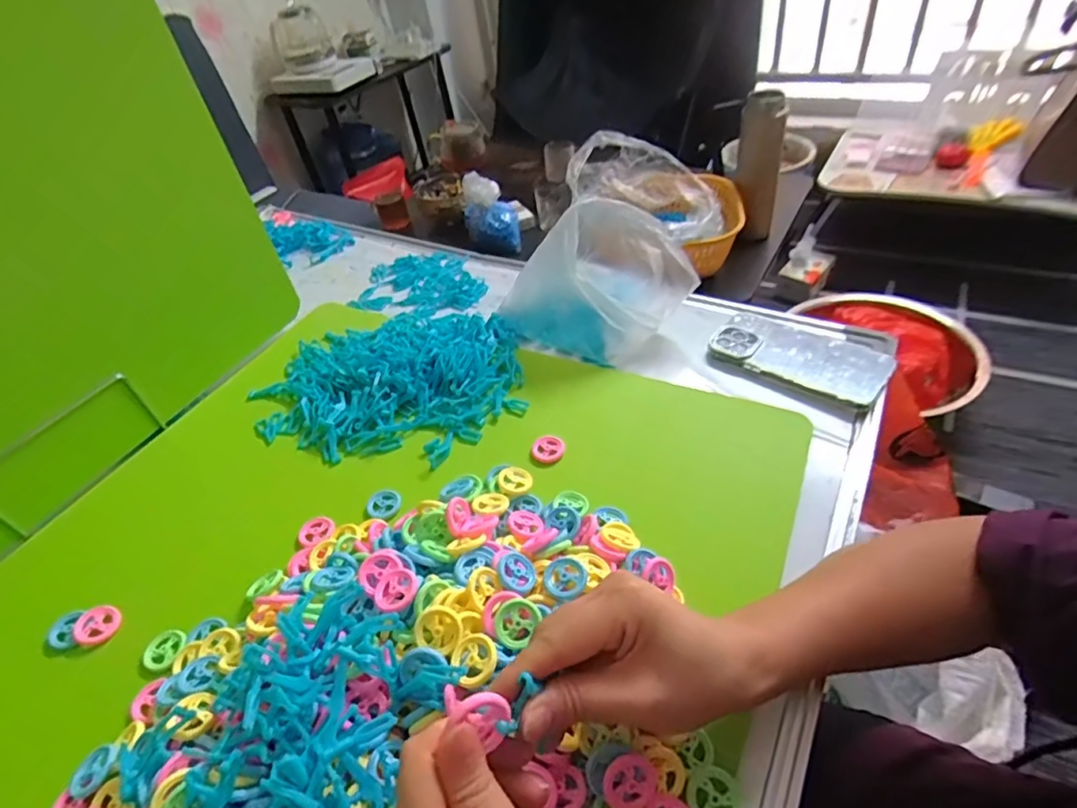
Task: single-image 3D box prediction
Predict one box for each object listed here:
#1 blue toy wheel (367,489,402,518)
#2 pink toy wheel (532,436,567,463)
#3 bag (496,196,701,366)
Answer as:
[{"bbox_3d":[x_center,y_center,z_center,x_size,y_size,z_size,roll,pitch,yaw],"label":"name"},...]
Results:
[{"bbox_3d":[-0.137,0.088,0.502,0.026,0.007,0.029,21,51,25],"label":"blue toy wheel"},{"bbox_3d":[0.010,0.041,0.526,0.030,0.010,0.024,-8,45,-1],"label":"pink toy wheel"},{"bbox_3d":[0.057,-0.145,0.619,0.195,0.122,0.129,20,50,27],"label":"bag"}]

